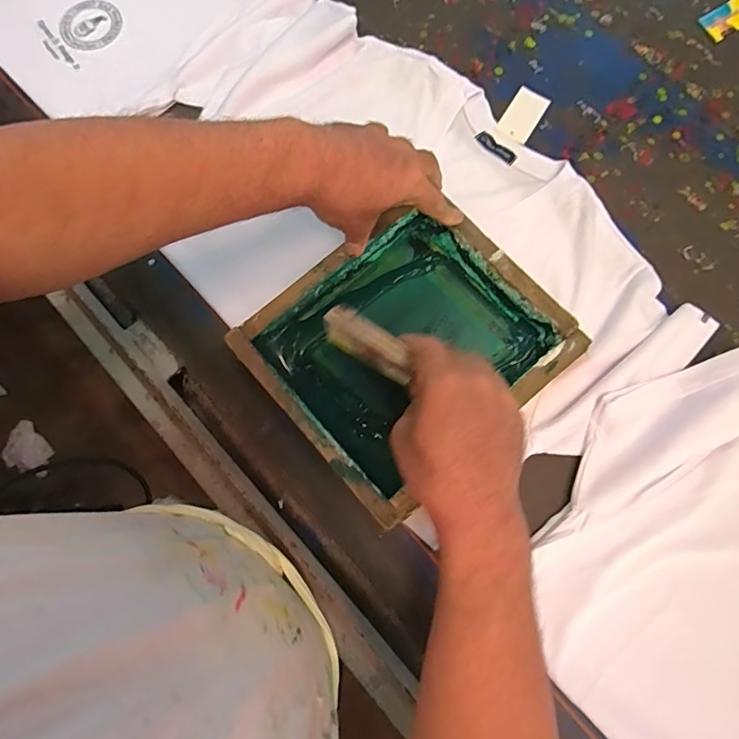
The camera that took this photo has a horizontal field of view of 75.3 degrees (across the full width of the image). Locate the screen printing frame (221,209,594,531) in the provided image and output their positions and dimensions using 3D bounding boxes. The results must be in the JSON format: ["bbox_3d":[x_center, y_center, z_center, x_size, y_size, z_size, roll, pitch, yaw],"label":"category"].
[{"bbox_3d":[0.035,-0.024,0.478,0.258,0.050,0.235,-40,80,-7],"label":"screen printing frame"}]

